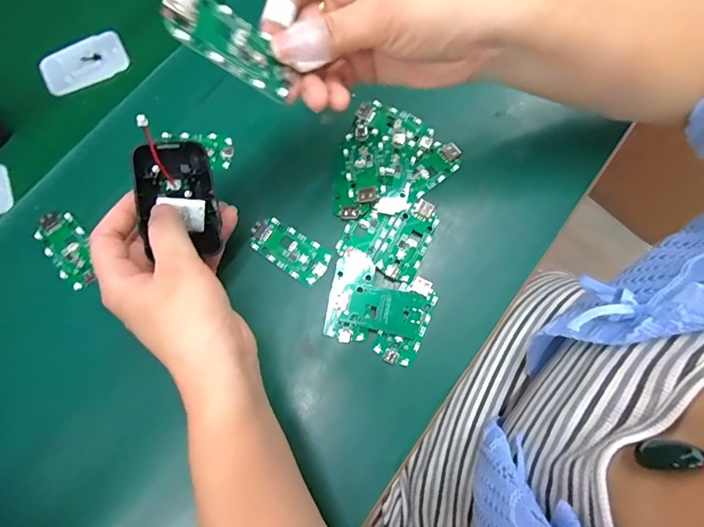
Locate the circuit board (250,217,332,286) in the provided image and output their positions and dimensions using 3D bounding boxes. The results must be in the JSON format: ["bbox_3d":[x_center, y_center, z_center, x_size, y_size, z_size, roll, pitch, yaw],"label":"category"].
[{"bbox_3d":[-0.047,-0.011,0.319,0.060,0.007,0.031,33,78,7],"label":"circuit board"}]

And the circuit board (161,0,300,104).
[{"bbox_3d":[-0.054,-0.102,0.195,0.005,0.064,0.030,-10,65,45],"label":"circuit board"}]

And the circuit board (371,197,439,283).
[{"bbox_3d":[0.043,-0.019,0.319,0.032,0.007,0.063,27,77,5],"label":"circuit board"}]

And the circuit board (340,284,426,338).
[{"bbox_3d":[0.023,0.032,0.304,0.058,0.004,0.031,14,75,-2],"label":"circuit board"}]

